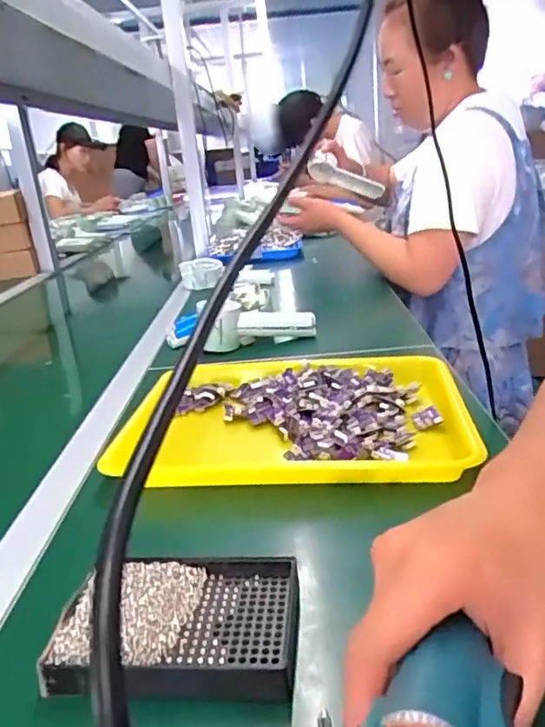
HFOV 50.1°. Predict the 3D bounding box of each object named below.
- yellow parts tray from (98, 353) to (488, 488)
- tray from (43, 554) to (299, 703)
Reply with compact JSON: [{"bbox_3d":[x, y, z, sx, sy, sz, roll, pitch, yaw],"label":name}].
[{"bbox_3d":[0.026,0.058,0.613,0.338,0.044,0.273,-3,21,6],"label":"yellow parts tray"},{"bbox_3d":[-0.056,0.156,0.352,0.140,0.024,0.093,-3,21,4],"label":"tray"}]

